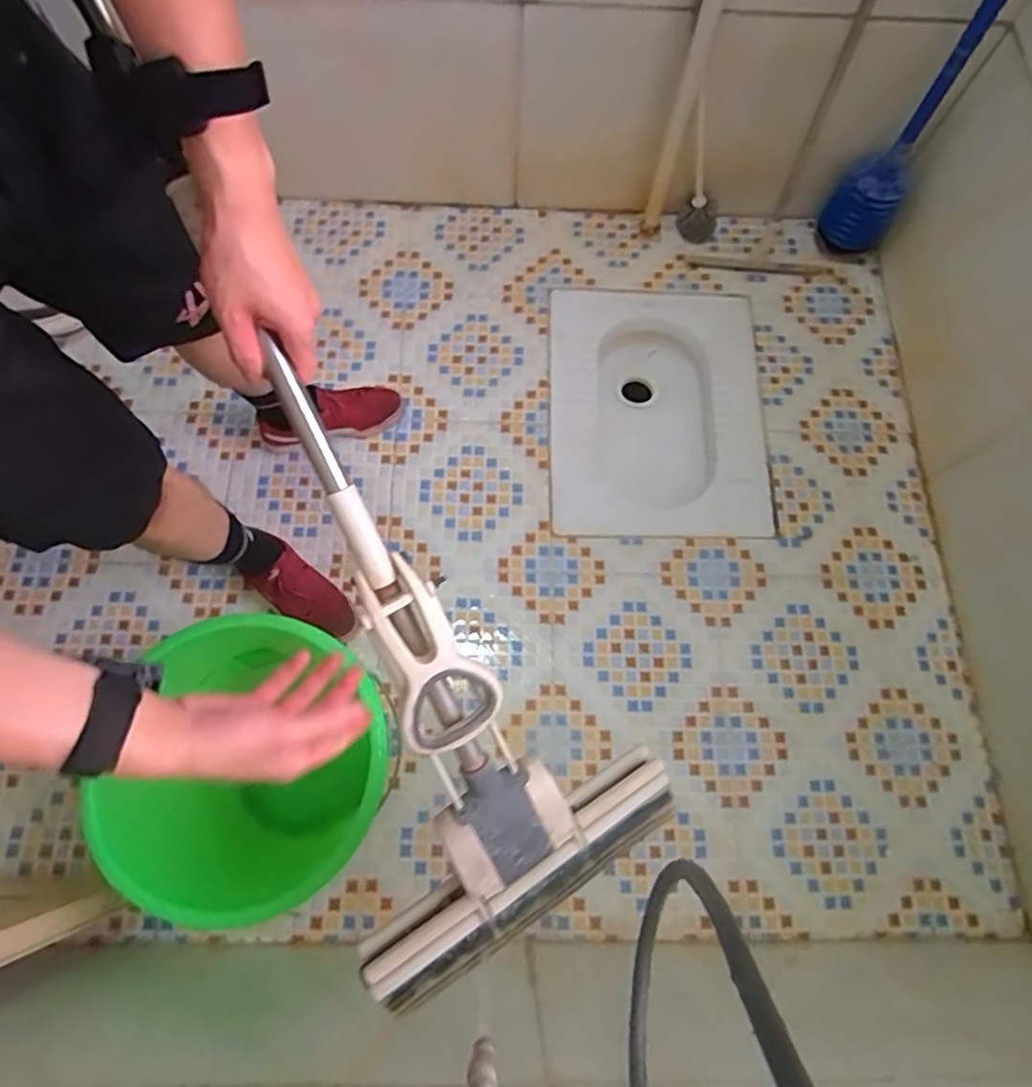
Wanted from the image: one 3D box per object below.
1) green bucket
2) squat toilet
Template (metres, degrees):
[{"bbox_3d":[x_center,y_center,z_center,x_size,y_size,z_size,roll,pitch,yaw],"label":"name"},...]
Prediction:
[{"bbox_3d":[-0.319,0.302,0.870,0.314,0.363,0.329,20,74,5],"label":"green bucket"},{"bbox_3d":[0.278,-0.249,1.307,0.420,0.157,0.543,1,73,-1],"label":"squat toilet"}]

